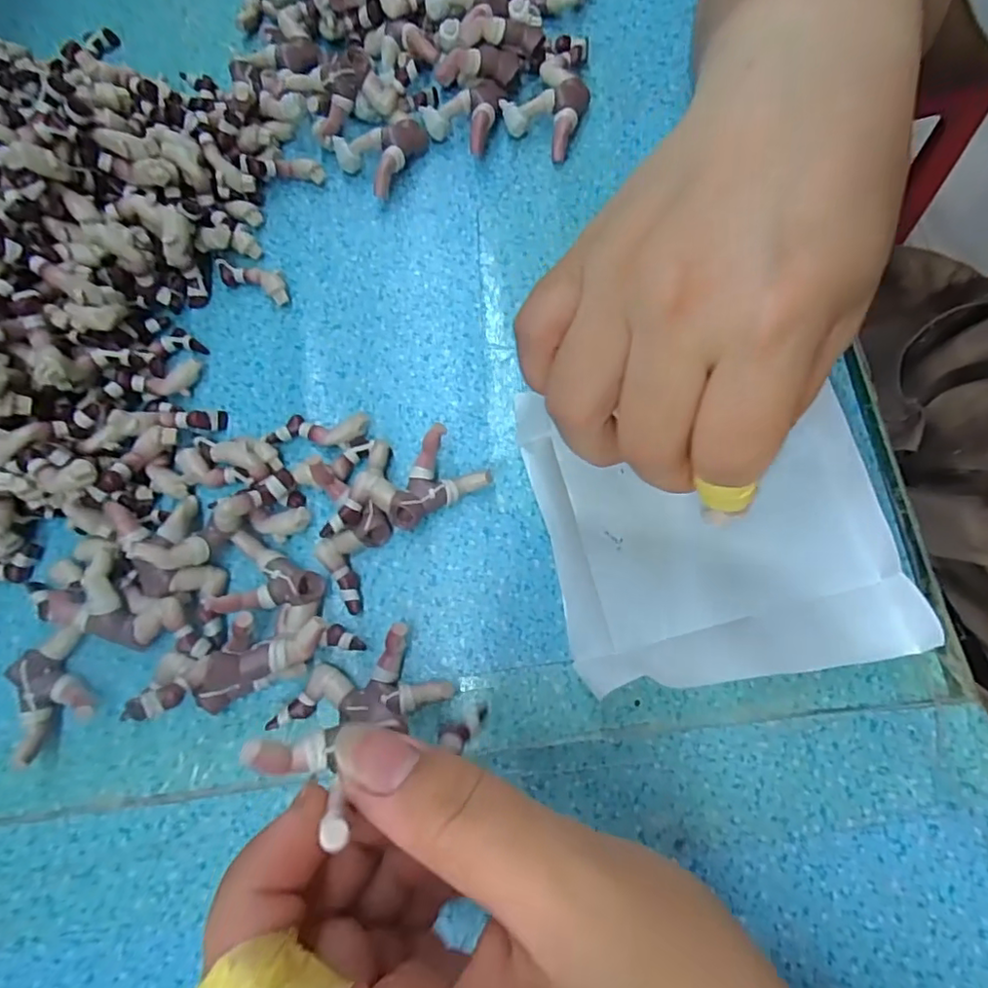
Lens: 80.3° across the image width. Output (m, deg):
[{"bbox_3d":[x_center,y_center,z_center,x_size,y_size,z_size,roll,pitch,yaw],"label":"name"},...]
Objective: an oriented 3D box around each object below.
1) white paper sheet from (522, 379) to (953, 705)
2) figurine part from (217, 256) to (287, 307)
[{"bbox_3d":[0.075,0.011,0.203,0.116,0.016,0.099,-7,74,0],"label":"white paper sheet"},{"bbox_3d":[-0.098,-0.088,0.240,0.033,0.009,0.011,22,76,8],"label":"figurine part"}]

